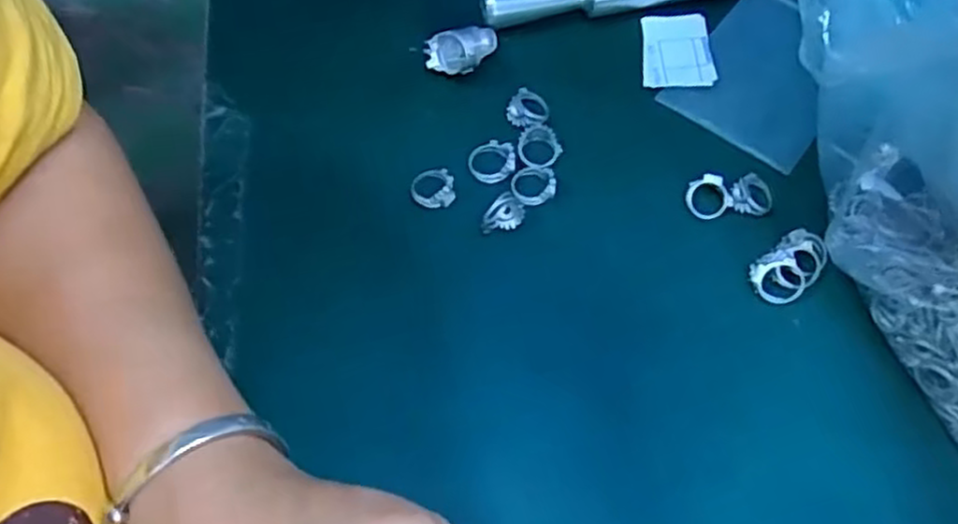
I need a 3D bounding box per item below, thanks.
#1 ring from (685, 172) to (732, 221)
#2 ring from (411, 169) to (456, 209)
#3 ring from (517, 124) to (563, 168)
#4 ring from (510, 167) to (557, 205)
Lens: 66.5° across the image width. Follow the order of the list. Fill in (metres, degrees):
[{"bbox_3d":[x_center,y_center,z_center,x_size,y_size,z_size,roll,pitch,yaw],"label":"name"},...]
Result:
[{"bbox_3d":[0.113,-0.032,0.361,0.021,0.006,0.021,1,97,8],"label":"ring"},{"bbox_3d":[-0.023,-0.037,0.361,0.021,0.006,0.020,0,62,-1],"label":"ring"},{"bbox_3d":[0.030,-0.059,0.373,0.022,0.004,0.025,-18,64,-11],"label":"ring"},{"bbox_3d":[0.027,-0.039,0.363,0.022,0.004,0.020,0,62,-1],"label":"ring"}]

